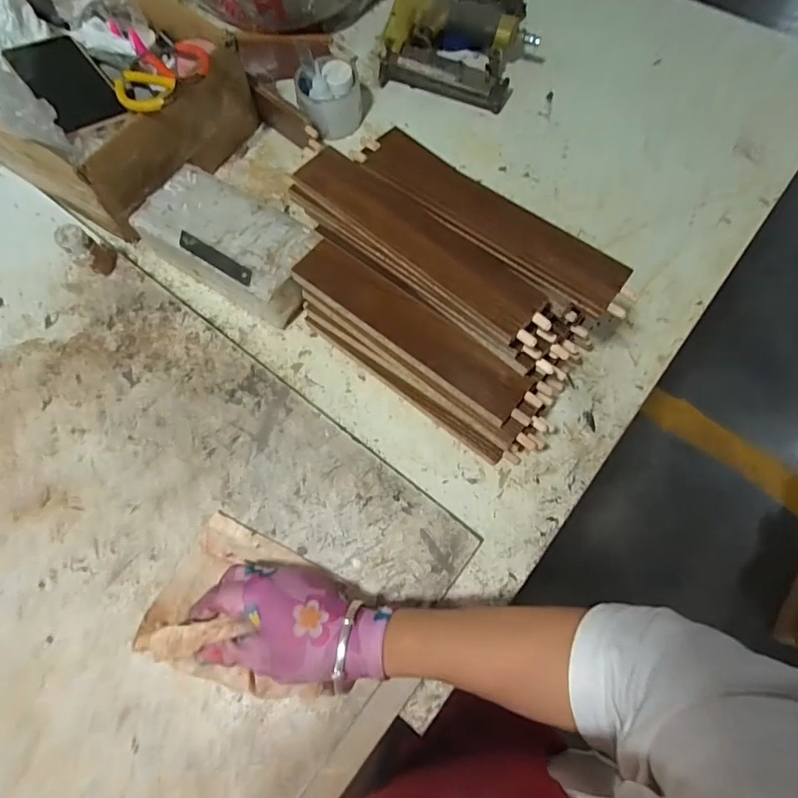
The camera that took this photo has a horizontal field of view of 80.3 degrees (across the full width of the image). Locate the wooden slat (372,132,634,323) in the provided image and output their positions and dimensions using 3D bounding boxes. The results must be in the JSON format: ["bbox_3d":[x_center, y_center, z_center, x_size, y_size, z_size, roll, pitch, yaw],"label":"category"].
[{"bbox_3d":[0.080,-0.161,0.414,0.270,0.012,0.054,40,81,16],"label":"wooden slat"}]

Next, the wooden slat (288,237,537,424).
[{"bbox_3d":[0.011,-0.066,0.443,0.263,0.017,0.051,36,100,12],"label":"wooden slat"}]

